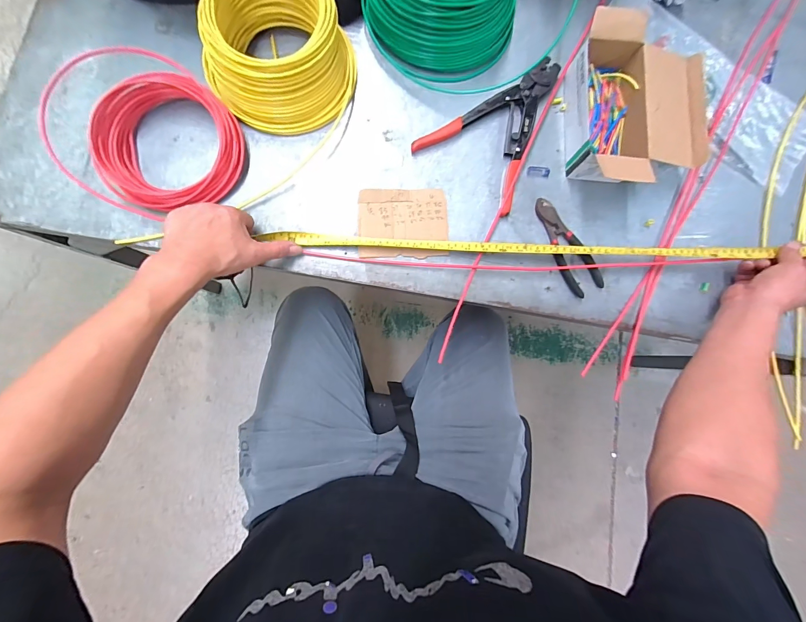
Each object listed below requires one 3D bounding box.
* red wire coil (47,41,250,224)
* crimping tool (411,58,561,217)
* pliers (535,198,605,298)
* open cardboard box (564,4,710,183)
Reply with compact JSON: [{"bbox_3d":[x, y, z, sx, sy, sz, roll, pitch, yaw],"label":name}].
[{"bbox_3d":[-0.355,-0.239,0.472,0.228,0.077,0.197,27,84,0],"label":"red wire coil"},{"bbox_3d":[0.163,-0.296,0.534,0.173,0.018,0.251,39,84,2],"label":"crimping tool"},{"bbox_3d":[0.244,-0.098,0.514,0.048,0.012,0.157,-27,86,-5],"label":"pliers"},{"bbox_3d":[0.352,-0.301,0.516,0.181,0.073,0.250,3,84,-2],"label":"open cardboard box"}]

